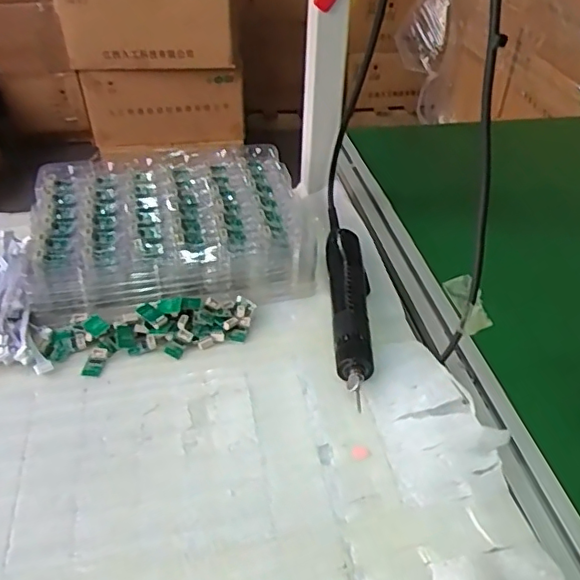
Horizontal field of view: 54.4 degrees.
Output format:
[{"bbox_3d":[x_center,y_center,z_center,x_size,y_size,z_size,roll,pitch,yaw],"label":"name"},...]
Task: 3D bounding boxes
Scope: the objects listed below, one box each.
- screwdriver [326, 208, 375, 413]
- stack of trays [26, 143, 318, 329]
[{"bbox_3d":[0.061,0.007,0.569,0.042,0.037,0.249,1,39,-1],"label":"screwdriver"},{"bbox_3d":[-0.132,-0.071,0.636,0.287,0.070,0.229,-9,40,-13],"label":"stack of trays"}]

